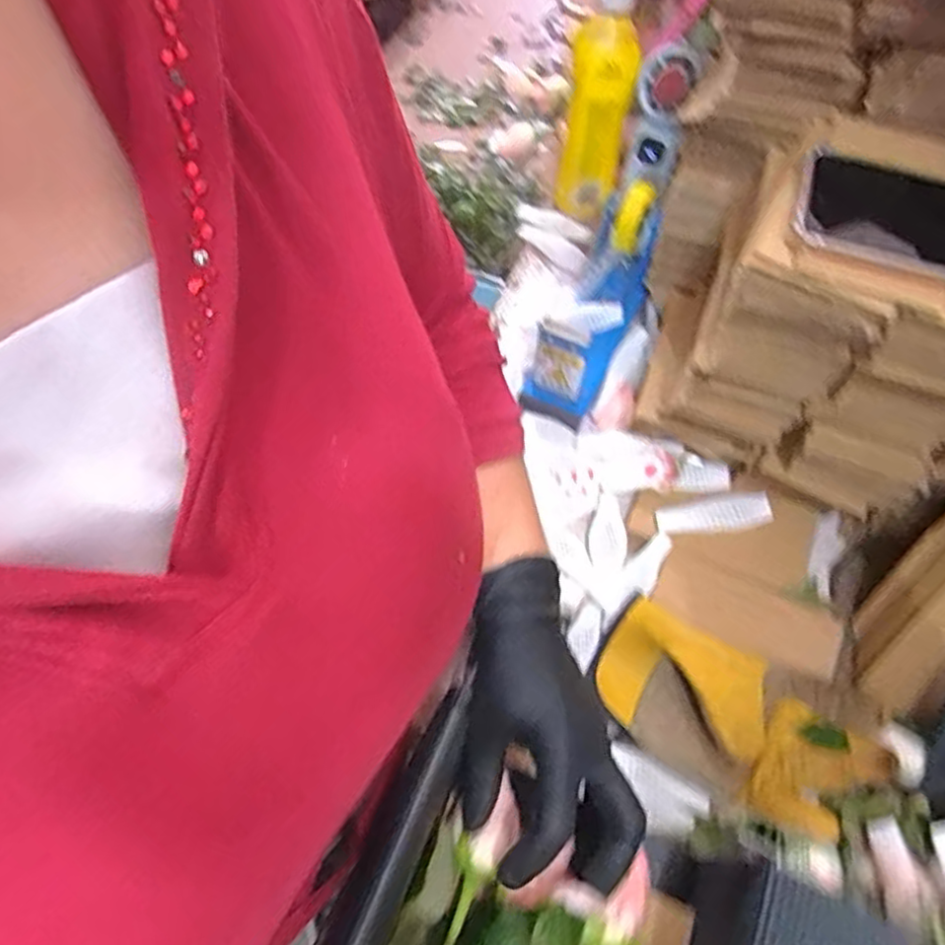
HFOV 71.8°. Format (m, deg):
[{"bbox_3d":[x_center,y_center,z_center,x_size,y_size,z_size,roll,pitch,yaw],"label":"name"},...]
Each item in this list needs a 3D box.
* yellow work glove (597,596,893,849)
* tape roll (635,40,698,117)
[{"bbox_3d":[0.180,0.175,0.454,0.192,0.026,0.090,32,67,17],"label":"yellow work glove"},{"bbox_3d":[0.181,-0.360,0.604,0.015,0.059,0.055,-25,59,-42],"label":"tape roll"}]

